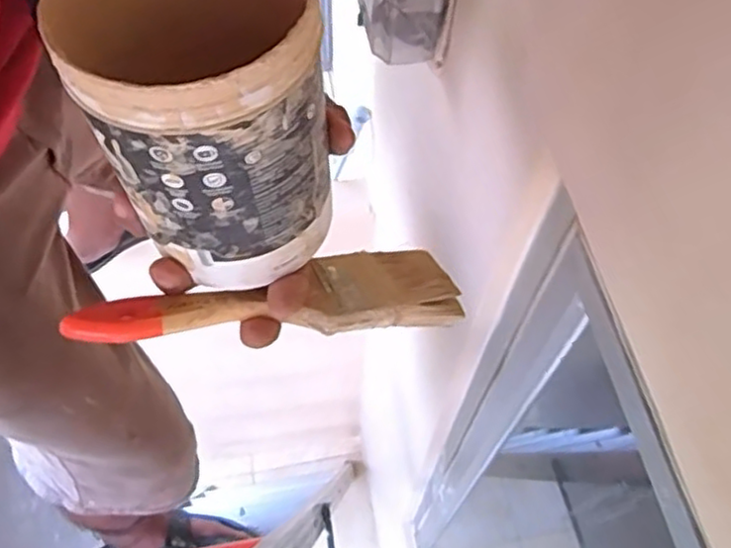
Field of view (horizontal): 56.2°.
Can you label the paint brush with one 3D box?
[{"bbox_3d":[-0.051,0.013,0.372,0.203,0.013,0.062,-8,41,-16],"label":"paint brush"}]

